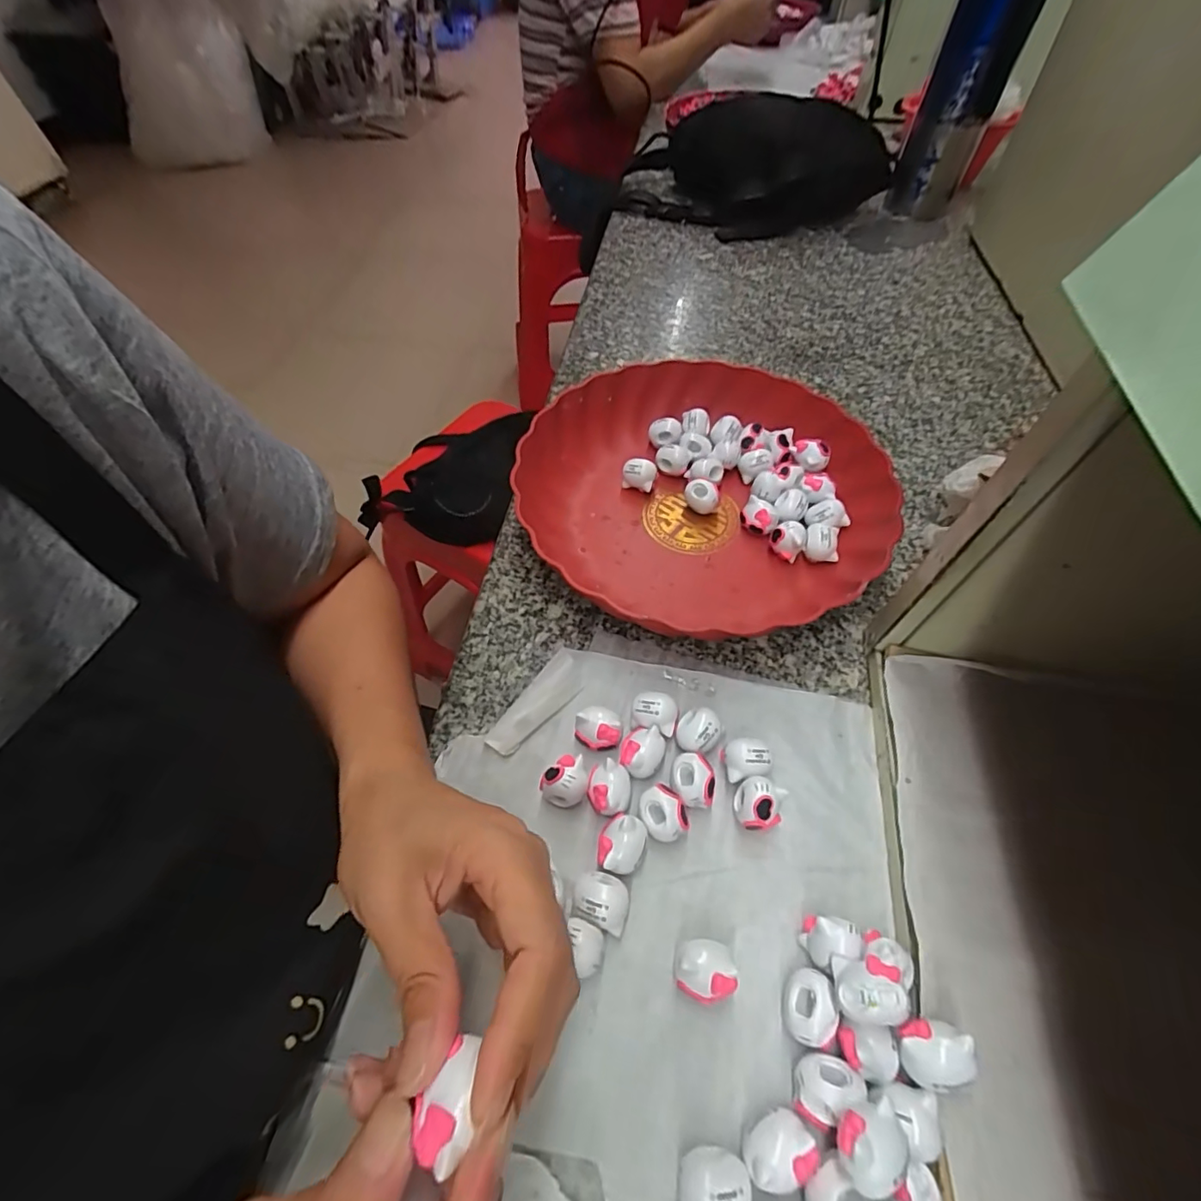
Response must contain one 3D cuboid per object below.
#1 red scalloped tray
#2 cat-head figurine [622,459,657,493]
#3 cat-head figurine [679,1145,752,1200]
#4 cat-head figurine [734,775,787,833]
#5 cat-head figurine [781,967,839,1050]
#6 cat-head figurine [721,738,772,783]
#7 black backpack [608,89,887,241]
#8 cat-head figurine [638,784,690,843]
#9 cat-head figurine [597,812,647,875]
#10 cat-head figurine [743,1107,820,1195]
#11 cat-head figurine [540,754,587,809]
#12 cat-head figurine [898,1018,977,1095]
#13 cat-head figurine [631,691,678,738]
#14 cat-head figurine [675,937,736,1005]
[{"bbox_3d":[0.072,-0.082,0.374,0.240,0.048,0.215,27,60,19],"label":"red scalloped tray"},{"bbox_3d":[0.028,-0.090,0.390,0.024,0.022,0.016,6,56,5],"label":"cat-head figurine"},{"bbox_3d":[0.040,0.209,0.189,0.024,0.019,0.022,-1,55,1],"label":"cat-head figurine"},{"bbox_3d":[0.077,0.100,0.260,0.023,0.025,0.022,-1,55,1],"label":"cat-head figurine"},{"bbox_3d":[0.085,0.167,0.219,0.020,0.019,0.025,4,55,4],"label":"cat-head figurine"},{"bbox_3d":[0.074,0.082,0.272,0.024,0.018,0.018,-7,55,-4],"label":"cat-head figurine"},{"bbox_3d":[0.191,-0.559,0.677,0.302,0.105,0.239,10,56,8],"label":"black backpack"},{"bbox_3d":[0.030,0.105,0.260,0.020,0.018,0.024,-28,59,-17],"label":"cat-head figurine"},{"bbox_3d":[0.010,0.115,0.252,0.021,0.020,0.025,15,57,12],"label":"cat-head figurine"},{"bbox_3d":[0.065,0.201,0.195,0.024,0.022,0.020,-1,55,1],"label":"cat-head figurine"},{"bbox_3d":[-0.018,0.092,0.267,0.022,0.026,0.020,-1,55,1],"label":"cat-head figurine"},{"bbox_3d":[0.122,0.167,0.195,0.022,0.016,0.020,10,56,8],"label":"cat-head figurine"},{"bbox_3d":[0.029,0.062,0.288,0.024,0.021,0.018,11,56,9],"label":"cat-head figurine"},{"bbox_3d":[0.043,0.157,0.225,0.025,0.022,0.022,-2,55,0],"label":"cat-head figurine"}]

